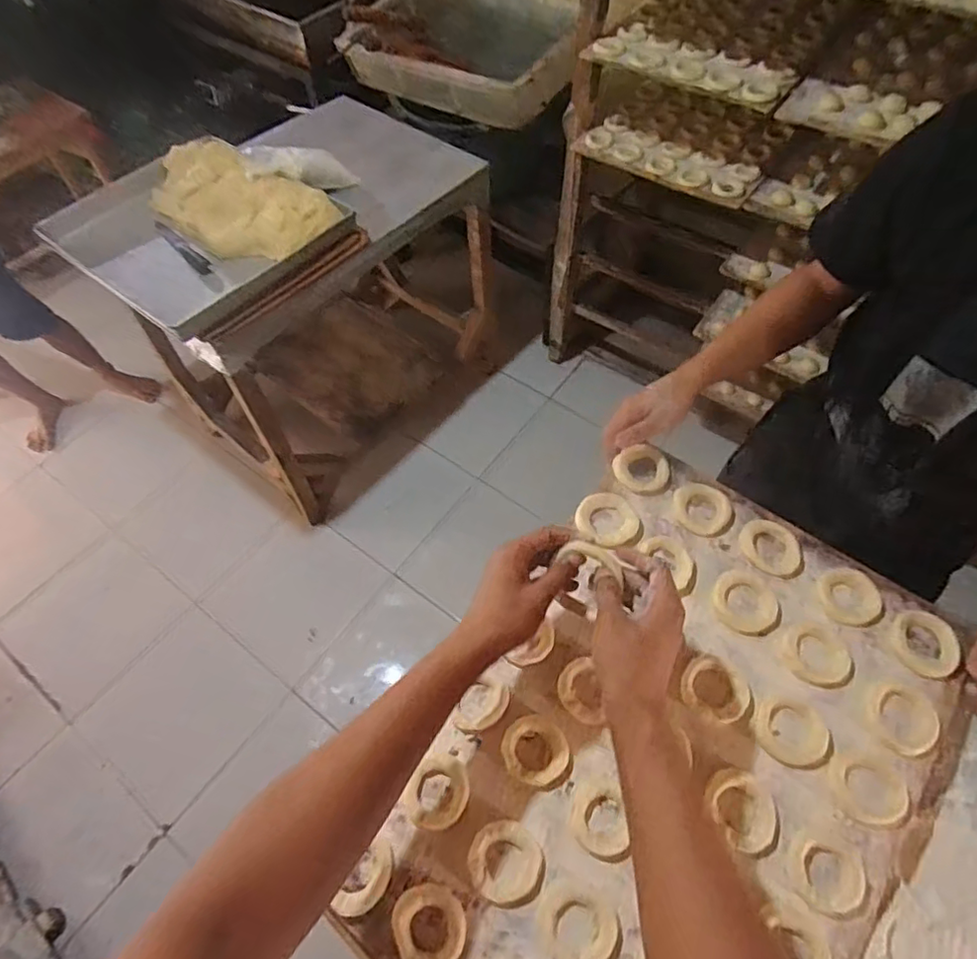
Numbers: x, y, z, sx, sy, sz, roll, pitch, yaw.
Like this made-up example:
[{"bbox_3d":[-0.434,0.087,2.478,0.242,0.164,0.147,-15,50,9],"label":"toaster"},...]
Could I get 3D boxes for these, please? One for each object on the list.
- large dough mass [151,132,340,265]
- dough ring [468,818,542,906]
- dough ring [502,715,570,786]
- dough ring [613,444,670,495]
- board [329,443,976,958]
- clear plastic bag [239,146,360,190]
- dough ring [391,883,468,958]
[{"bbox_3d":[-0.581,-0.634,1.383,0.490,0.089,0.244,35,65,22],"label":"large dough mass"},{"bbox_3d":[0.015,0.342,0.537,0.062,0.014,0.062,-1,57,1],"label":"dough ring"},{"bbox_3d":[0.046,0.264,0.586,0.063,0.011,0.060,-1,57,1],"label":"dough ring"},{"bbox_3d":[0.190,-0.014,0.746,0.068,0.009,0.067,-1,57,1],"label":"dough ring"},{"bbox_3d":[0.186,0.272,0.585,0.421,0.032,0.597,32,64,20],"label":"board"},{"bbox_3d":[-0.449,-0.750,1.443,0.271,0.086,0.093,1,56,-17],"label":"clear plastic bag"},{"bbox_3d":[-0.050,0.382,0.513,0.059,0.010,0.064,-1,57,1],"label":"dough ring"}]

